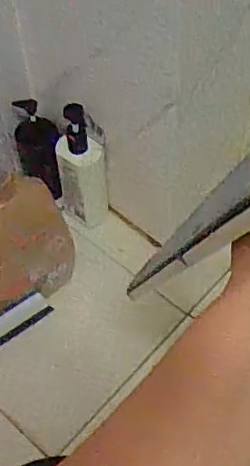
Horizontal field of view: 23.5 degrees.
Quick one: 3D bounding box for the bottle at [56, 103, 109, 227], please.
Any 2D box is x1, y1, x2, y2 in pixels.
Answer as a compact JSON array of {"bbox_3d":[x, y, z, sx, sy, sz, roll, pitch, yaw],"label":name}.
[{"bbox_3d":[-0.063,-0.102,0.937,0.079,0.200,0.071,28,60,21],"label":"bottle"}]

